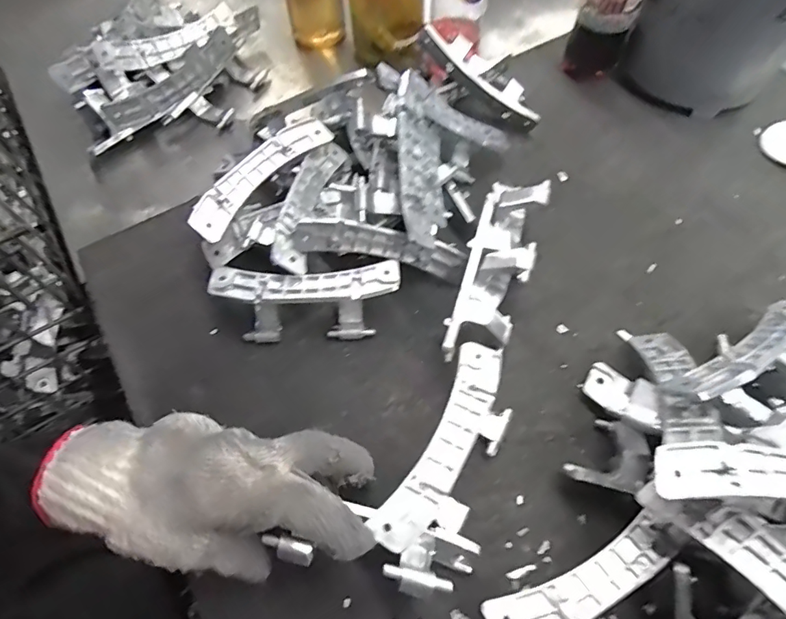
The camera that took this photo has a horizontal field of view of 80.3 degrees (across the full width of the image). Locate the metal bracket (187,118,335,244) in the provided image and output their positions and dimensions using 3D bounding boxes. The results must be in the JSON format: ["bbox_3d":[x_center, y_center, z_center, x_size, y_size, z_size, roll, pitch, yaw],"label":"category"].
[{"bbox_3d":[-0.117,-0.120,0.410,0.030,0.021,0.150,33,66,17],"label":"metal bracket"}]

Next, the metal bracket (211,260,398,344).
[{"bbox_3d":[-0.071,-0.005,0.393,0.152,0.044,0.052,-3,62,0],"label":"metal bracket"}]

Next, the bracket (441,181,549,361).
[{"bbox_3d":[0.090,-0.039,0.401,0.052,0.045,0.189,16,63,9],"label":"bracket"}]

